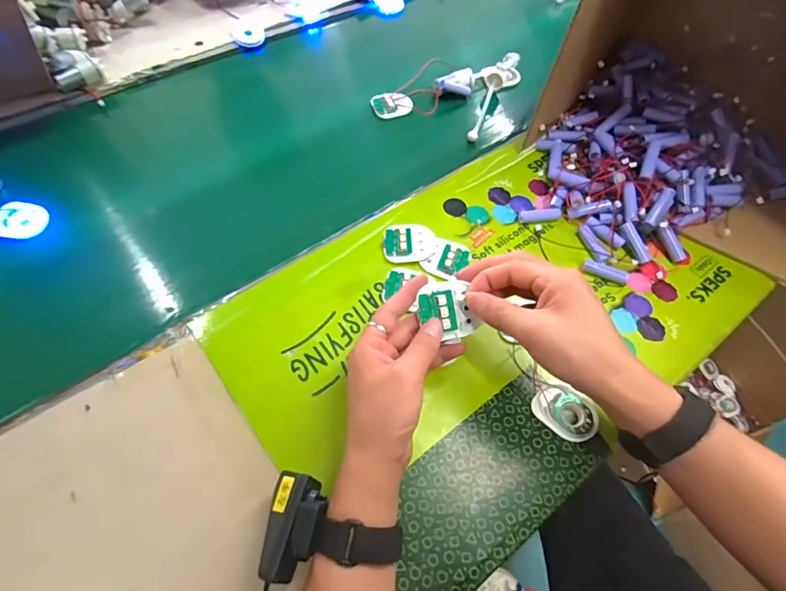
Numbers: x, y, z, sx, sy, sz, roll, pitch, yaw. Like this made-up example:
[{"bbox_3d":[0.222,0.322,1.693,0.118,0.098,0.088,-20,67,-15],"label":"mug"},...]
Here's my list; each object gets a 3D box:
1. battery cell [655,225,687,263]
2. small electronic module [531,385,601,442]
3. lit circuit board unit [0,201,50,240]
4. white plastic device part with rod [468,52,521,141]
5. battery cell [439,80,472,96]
[{"bbox_3d":[0.313,-0.060,0.506,0.013,0.015,0.048,-32,92,-21],"label":"battery cell"},{"bbox_3d":[0.157,0.106,0.407,0.058,0.013,0.040,31,61,16],"label":"small electronic module"},{"bbox_3d":[-0.412,-0.083,0.497,0.048,0.008,0.048,9,59,-15],"label":"lit circuit board unit"},{"bbox_3d":[0.145,-0.300,0.651,0.062,0.030,0.206,17,58,8],"label":"white plastic device part with rod"},{"bbox_3d":[0.091,-0.301,0.653,0.050,0.011,0.013,2,56,-20],"label":"battery cell"}]

